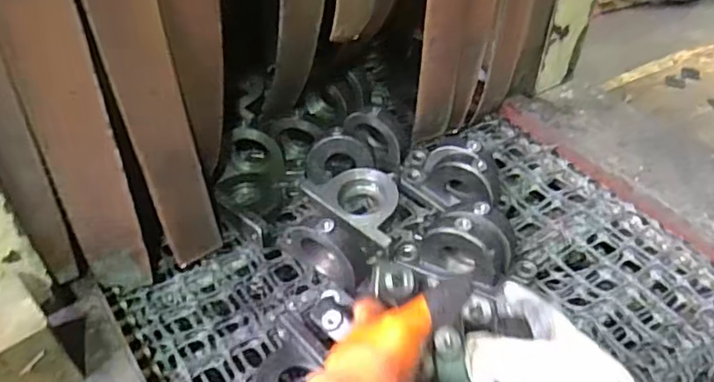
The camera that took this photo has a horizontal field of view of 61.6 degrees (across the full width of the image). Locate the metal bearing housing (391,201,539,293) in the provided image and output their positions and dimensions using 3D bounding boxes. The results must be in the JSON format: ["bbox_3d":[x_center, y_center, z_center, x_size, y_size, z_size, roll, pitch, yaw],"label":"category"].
[{"bbox_3d":[0.130,0.065,0.692,0.156,0.083,0.056,6,44,5],"label":"metal bearing housing"}]

